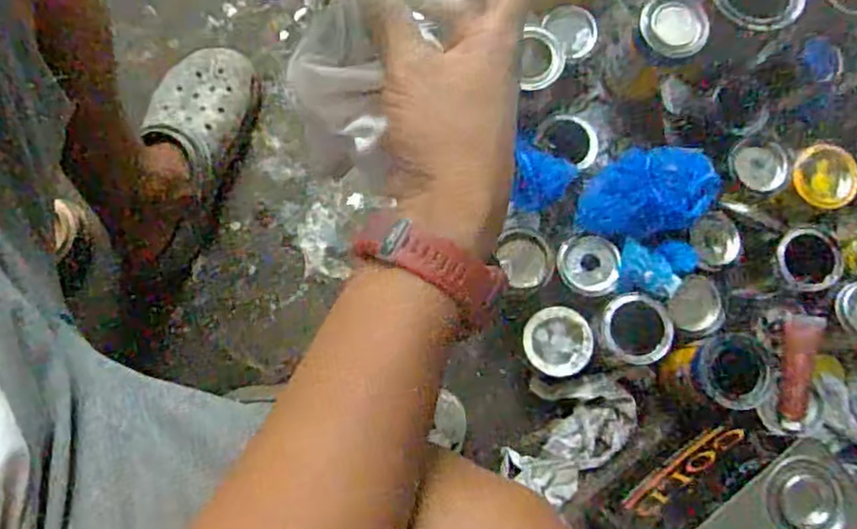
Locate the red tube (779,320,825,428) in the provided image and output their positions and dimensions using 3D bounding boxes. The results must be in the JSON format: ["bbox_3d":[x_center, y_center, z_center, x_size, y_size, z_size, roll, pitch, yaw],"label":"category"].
[{"bbox_3d":[0.388,0.113,0.677,0.031,0.017,0.114,8,80,1],"label":"red tube"}]

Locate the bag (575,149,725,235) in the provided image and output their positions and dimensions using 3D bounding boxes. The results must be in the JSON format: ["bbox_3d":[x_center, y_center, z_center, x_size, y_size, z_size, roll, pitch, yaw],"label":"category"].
[{"bbox_3d":[0.236,-0.080,0.712,0.140,0.050,0.092,-9,80,-2],"label":"bag"}]

